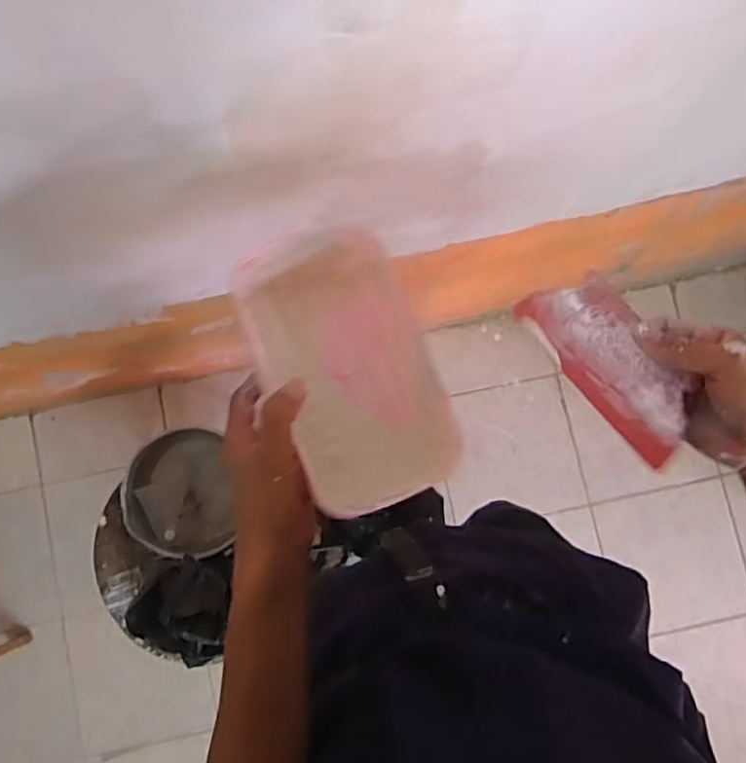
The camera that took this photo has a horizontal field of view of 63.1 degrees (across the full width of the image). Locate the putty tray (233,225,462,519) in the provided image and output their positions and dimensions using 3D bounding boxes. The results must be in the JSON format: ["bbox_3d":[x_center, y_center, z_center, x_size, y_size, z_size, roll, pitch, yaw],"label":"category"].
[{"bbox_3d":[-0.015,-0.007,0.458,0.119,0.048,0.204,-22,85,-1],"label":"putty tray"}]

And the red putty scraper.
[{"bbox_3d":[0.148,-0.015,0.374,0.120,0.006,0.099,48,50,6],"label":"red putty scraper"}]

